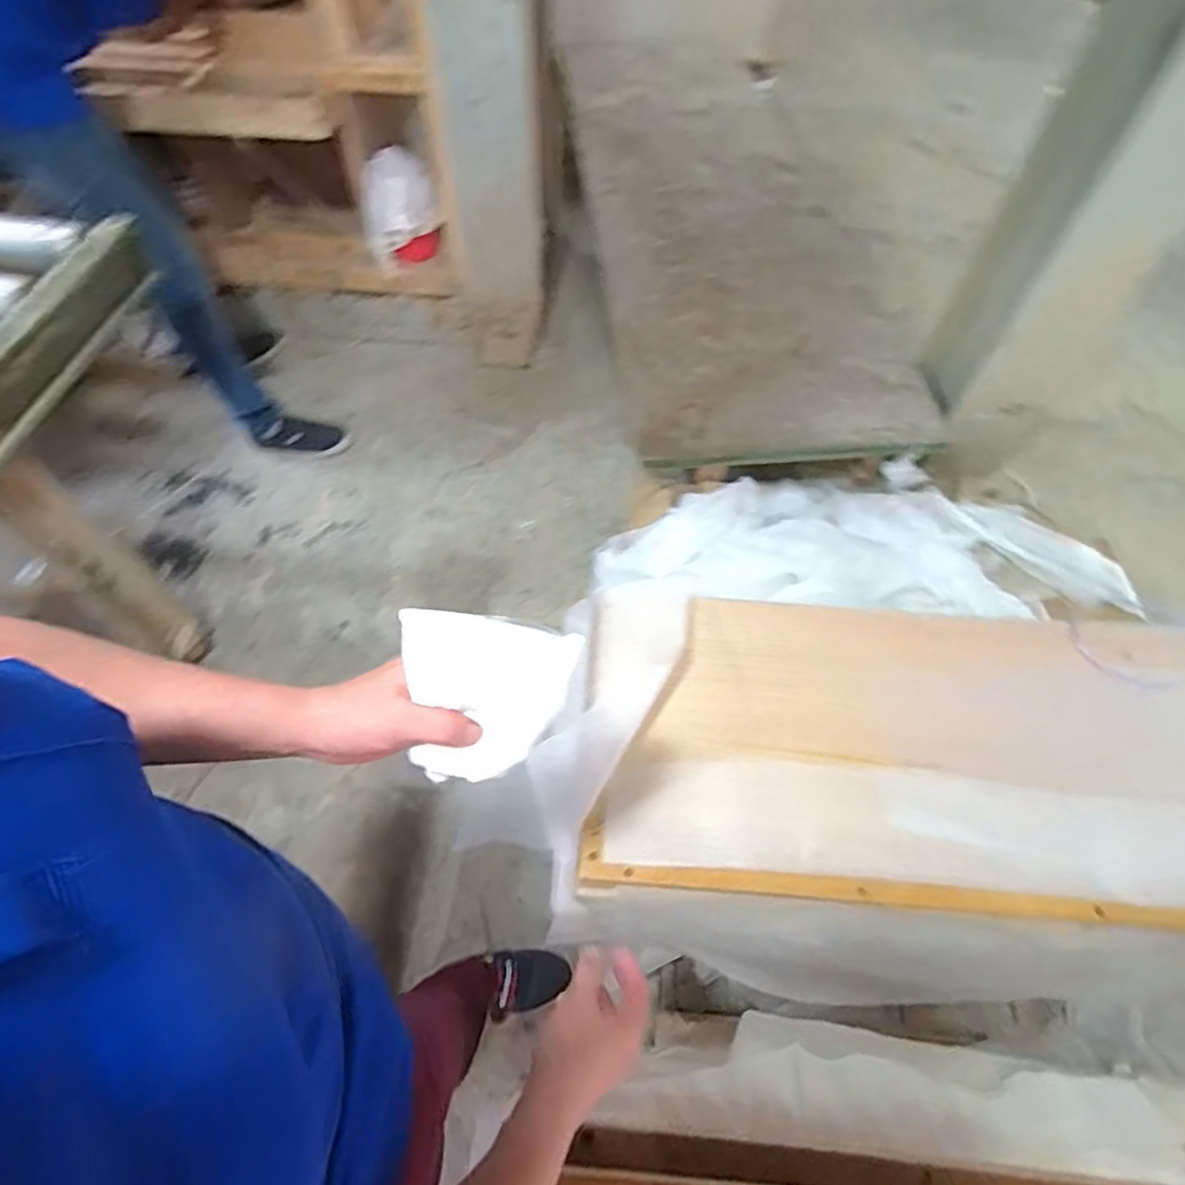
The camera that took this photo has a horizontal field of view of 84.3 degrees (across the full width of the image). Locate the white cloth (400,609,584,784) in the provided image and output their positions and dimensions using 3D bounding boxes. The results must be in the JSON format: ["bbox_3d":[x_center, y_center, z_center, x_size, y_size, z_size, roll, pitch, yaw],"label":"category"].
[{"bbox_3d":[-0.071,0.070,0.426,0.110,0.013,0.105,8,90,-15],"label":"white cloth"}]

